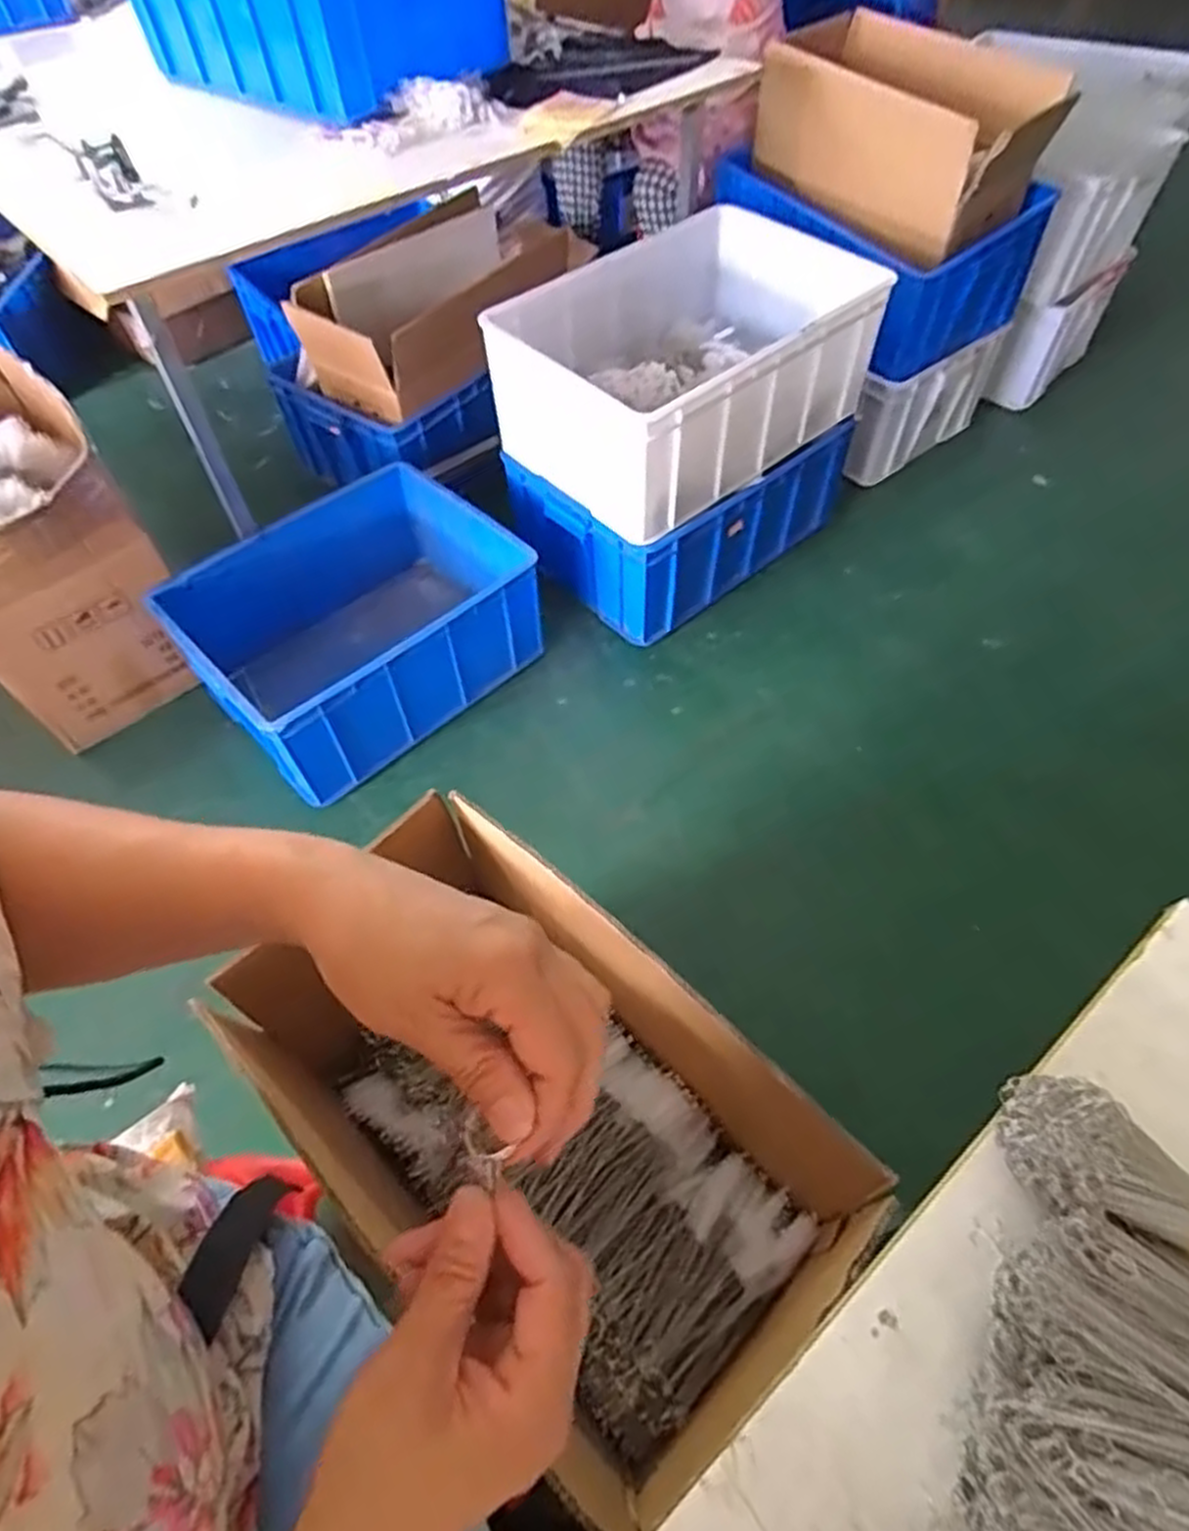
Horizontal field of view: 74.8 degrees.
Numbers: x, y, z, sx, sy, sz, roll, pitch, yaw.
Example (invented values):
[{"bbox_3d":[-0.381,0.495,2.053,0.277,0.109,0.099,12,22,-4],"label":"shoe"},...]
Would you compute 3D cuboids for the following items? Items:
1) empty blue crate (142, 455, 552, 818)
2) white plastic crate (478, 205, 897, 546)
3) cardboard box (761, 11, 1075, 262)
[{"bbox_3d":[-0.419,-0.246,1.387,0.528,0.236,0.419,-39,62,-21],"label":"empty blue crate"},{"bbox_3d":[0.173,-0.709,1.384,0.594,0.257,0.410,-35,60,-19],"label":"white plastic crate"},{"bbox_3d":[0.564,-1.204,1.485,0.243,0.248,0.570,-35,60,-19],"label":"cardboard box"}]

